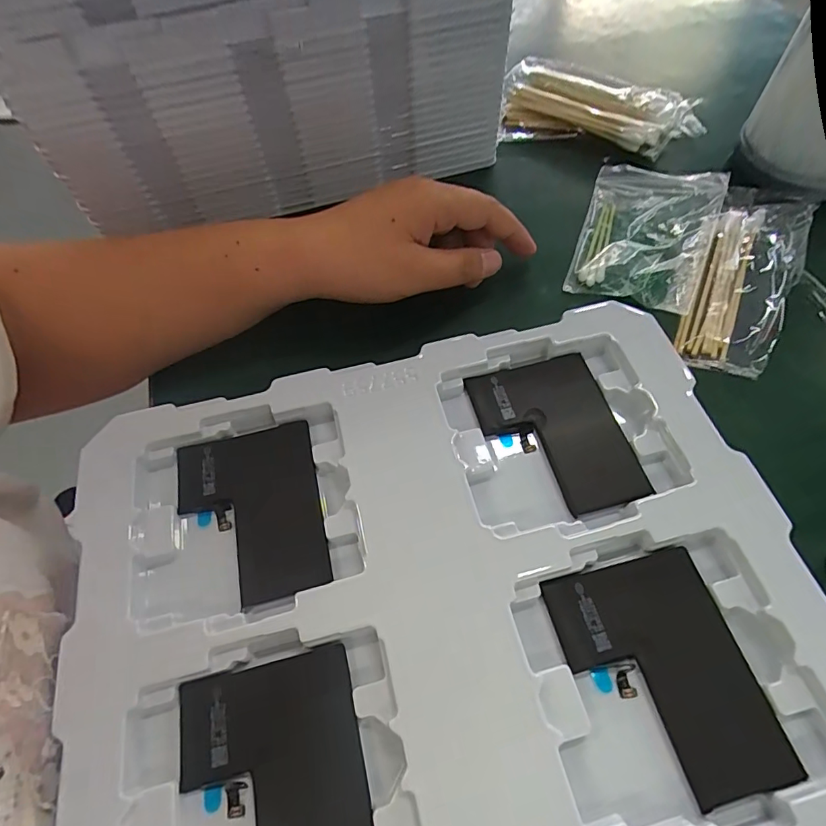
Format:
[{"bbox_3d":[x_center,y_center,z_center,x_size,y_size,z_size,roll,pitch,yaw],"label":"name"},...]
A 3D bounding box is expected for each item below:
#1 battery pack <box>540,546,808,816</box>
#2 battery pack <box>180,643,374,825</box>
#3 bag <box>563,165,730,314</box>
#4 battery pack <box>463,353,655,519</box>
[{"bbox_3d":[0.089,0.094,0.174,0.060,0.007,0.078,-15,61,-5],"label":"battery pack"},{"bbox_3d":[-0.046,0.126,0.160,0.059,0.005,0.077,-14,61,-4],"label":"battery pack"},{"bbox_3d":[0.145,-0.112,0.297,0.074,0.015,0.110,18,63,13],"label":"bag"},{"bbox_3d":[0.064,0.009,0.221,0.059,0.006,0.077,-14,61,-4],"label":"battery pack"}]

